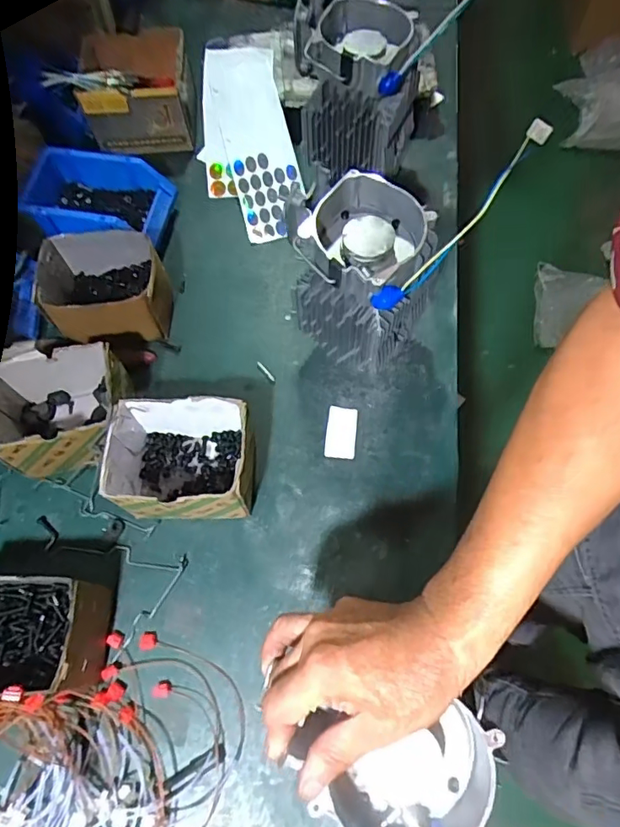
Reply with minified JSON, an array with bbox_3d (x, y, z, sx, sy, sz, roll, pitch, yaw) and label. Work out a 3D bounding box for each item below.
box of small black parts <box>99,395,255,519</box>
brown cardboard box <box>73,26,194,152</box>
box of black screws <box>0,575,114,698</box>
[{"bbox_3d":[-0.136,0.054,0.592,0.143,0.105,0.115,-3,67,2],"label":"box of small black parts"},{"bbox_3d":[-0.242,-0.464,0.758,0.133,0.127,0.118,4,67,4],"label":"brown cardboard box"},{"bbox_3d":[-0.282,0.219,0.534,0.147,0.092,0.105,-3,67,2],"label":"box of black screws"}]

